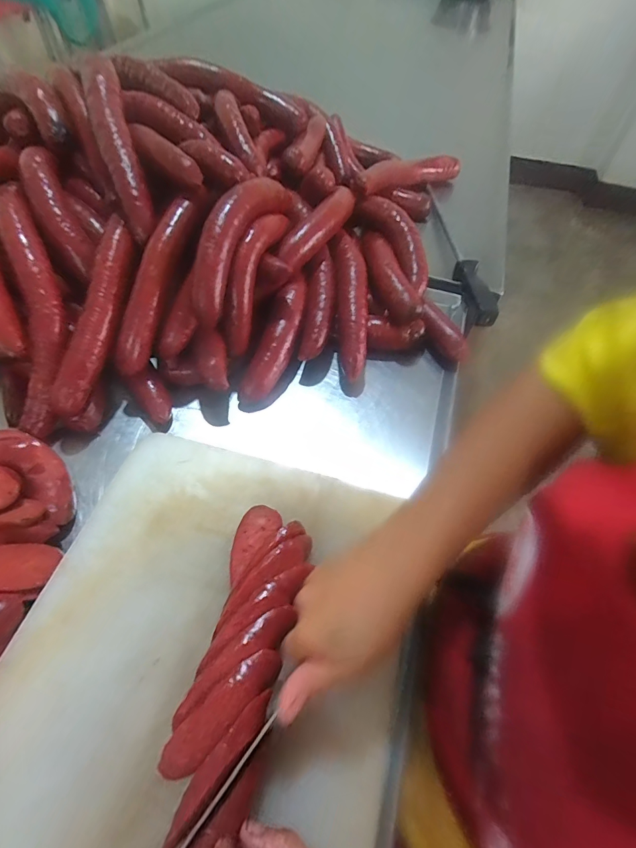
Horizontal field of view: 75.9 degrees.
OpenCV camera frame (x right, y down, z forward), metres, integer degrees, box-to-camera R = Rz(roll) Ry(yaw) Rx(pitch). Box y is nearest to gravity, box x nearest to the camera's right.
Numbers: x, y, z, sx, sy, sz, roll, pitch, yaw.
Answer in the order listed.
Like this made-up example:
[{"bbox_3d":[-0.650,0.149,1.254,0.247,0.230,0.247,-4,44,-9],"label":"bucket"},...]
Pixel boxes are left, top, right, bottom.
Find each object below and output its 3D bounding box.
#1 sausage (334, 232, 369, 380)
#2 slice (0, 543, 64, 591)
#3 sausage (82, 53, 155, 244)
[{"bbox_3d":[0.041,-0.160,0.510,0.038,0.034,0.212,1,69,-4],"label":"sausage"},{"bbox_3d":[-0.253,0.118,0.333,0.071,0.006,0.036,7,73,-41],"label":"slice"},{"bbox_3d":[-0.235,-0.335,0.469,0.040,0.029,0.274,-16,75,-15],"label":"sausage"}]

